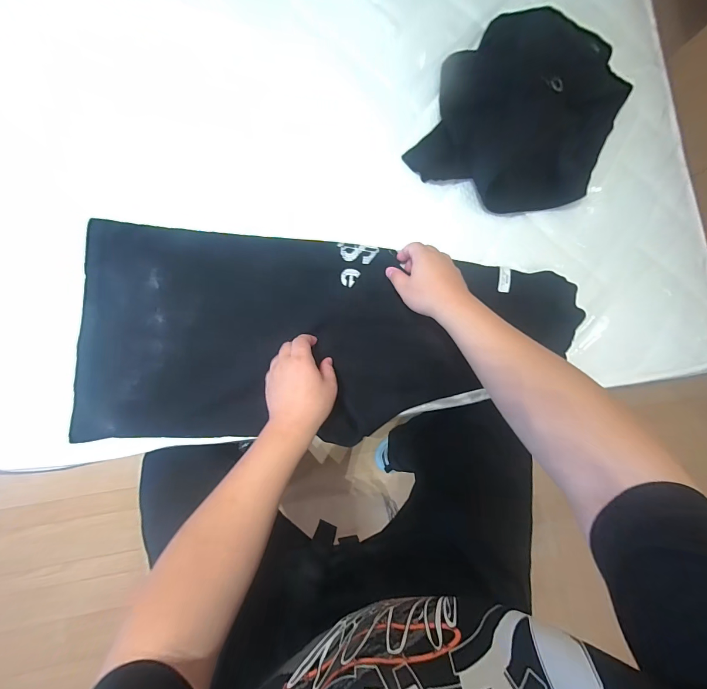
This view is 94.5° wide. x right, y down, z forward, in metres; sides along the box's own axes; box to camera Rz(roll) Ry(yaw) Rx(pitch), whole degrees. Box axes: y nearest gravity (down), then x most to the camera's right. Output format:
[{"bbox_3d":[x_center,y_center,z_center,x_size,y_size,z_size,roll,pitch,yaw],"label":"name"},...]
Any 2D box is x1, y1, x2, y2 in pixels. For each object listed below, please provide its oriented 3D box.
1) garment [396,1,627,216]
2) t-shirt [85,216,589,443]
[{"bbox_3d":[0.273,-0.359,0.509,0.278,0.051,0.311,32,81,-4],"label":"garment"},{"bbox_3d":[-0.017,-0.015,0.476,0.678,0.047,0.287,-1,87,-5],"label":"t-shirt"}]

